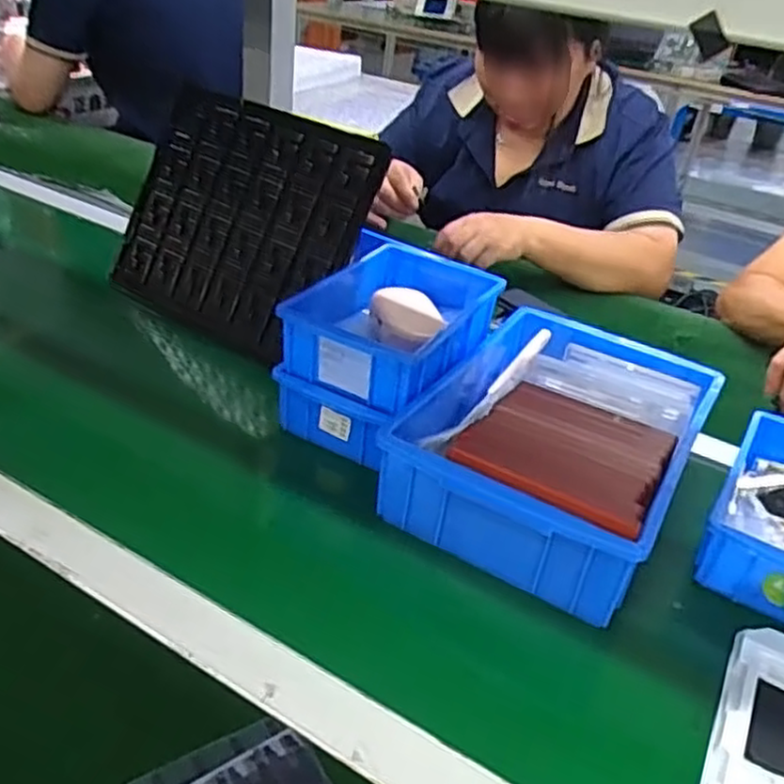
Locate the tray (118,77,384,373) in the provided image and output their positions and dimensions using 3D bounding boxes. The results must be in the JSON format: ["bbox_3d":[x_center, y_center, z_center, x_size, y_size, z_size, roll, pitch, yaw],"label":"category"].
[{"bbox_3d":[-0.167,-0.180,0.808,0.285,0.253,0.033,24,7,24],"label":"tray"}]

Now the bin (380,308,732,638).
[{"bbox_3d":[0.143,0.033,0.630,0.204,0.069,0.298,23,35,23],"label":"bin"}]

